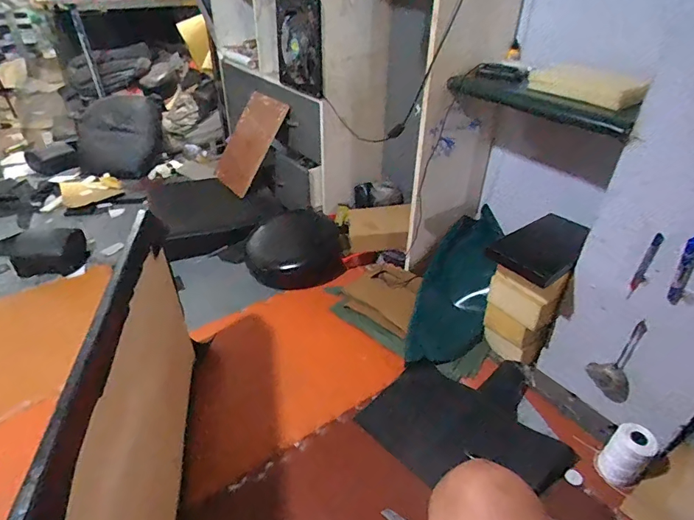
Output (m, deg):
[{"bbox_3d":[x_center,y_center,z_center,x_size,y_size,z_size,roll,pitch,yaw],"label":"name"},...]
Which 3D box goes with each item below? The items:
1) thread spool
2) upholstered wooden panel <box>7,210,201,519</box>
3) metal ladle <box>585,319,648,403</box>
[{"bbox_3d":[0.587,0.409,0.894,0.061,0.124,0.077,-23,42,-31],"label":"thread spool"},{"bbox_3d":[-0.321,0.298,0.640,0.040,0.441,0.840,-5,36,-10],"label":"upholstered wooden panel"},{"bbox_3d":[0.614,0.225,0.953,0.092,0.215,0.026,30,43,33],"label":"metal ladle"}]

